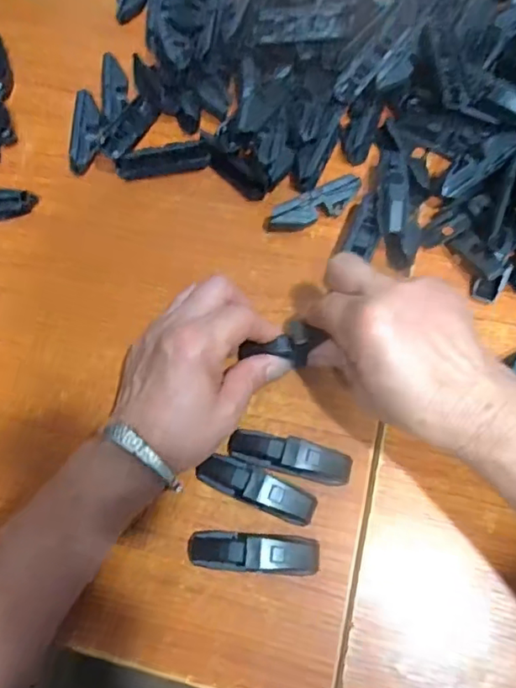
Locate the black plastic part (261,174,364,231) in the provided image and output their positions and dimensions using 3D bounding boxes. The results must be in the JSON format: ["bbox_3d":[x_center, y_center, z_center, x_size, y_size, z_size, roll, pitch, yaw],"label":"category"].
[{"bbox_3d":[0.042,-0.101,0.405,0.073,0.021,0.019,-21,71,-5],"label":"black plastic part"}]

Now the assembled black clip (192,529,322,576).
[{"bbox_3d":[-0.003,0.122,0.323,0.077,0.021,0.021,3,70,4],"label":"assembled black clip"}]

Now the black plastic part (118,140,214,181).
[{"bbox_3d":[-0.073,-0.145,0.433,0.072,0.018,0.016,-9,70,-1],"label":"black plastic part"}]

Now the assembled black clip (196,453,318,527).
[{"bbox_3d":[-0.001,0.088,0.335,0.074,0.022,0.021,20,72,9],"label":"assembled black clip"}]

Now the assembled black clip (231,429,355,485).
[{"bbox_3d":[0.019,0.070,0.341,0.076,0.023,0.022,14,71,7],"label":"assembled black clip"}]

